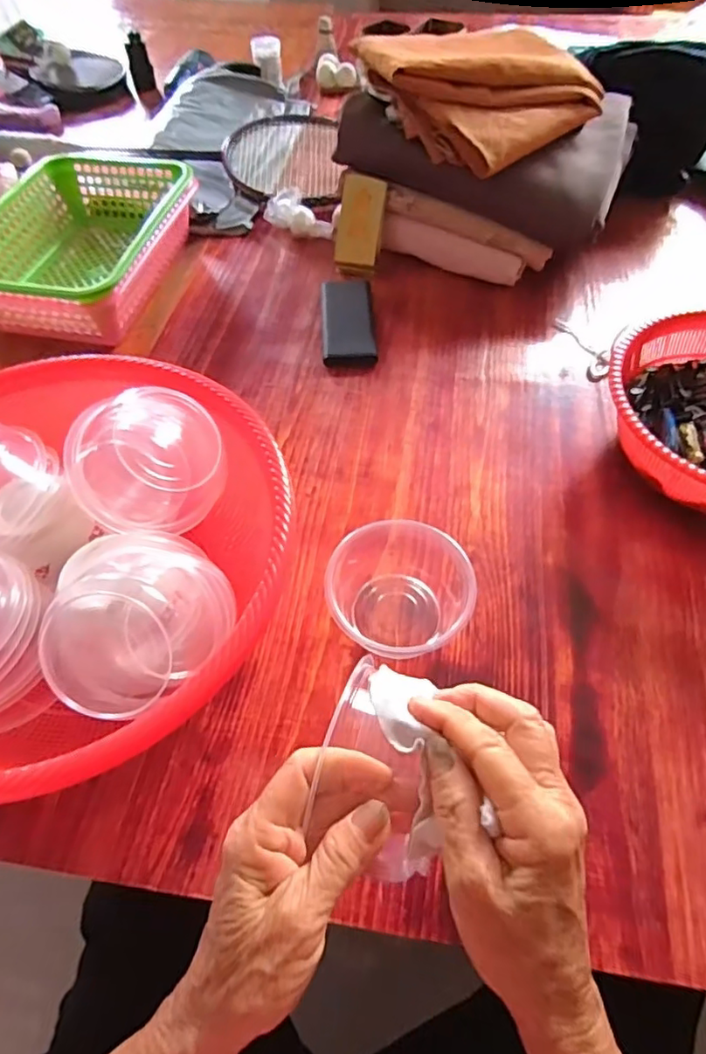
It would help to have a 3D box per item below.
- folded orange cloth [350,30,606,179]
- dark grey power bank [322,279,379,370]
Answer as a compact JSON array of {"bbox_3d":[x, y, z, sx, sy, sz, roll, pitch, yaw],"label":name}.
[{"bbox_3d":[0.144,-0.535,0.689,0.221,0.077,0.244,-34,62,-21],"label":"folded orange cloth"},{"bbox_3d":[-0.005,-0.251,0.698,0.063,0.020,0.150,-3,56,0],"label":"dark grey power bank"}]

